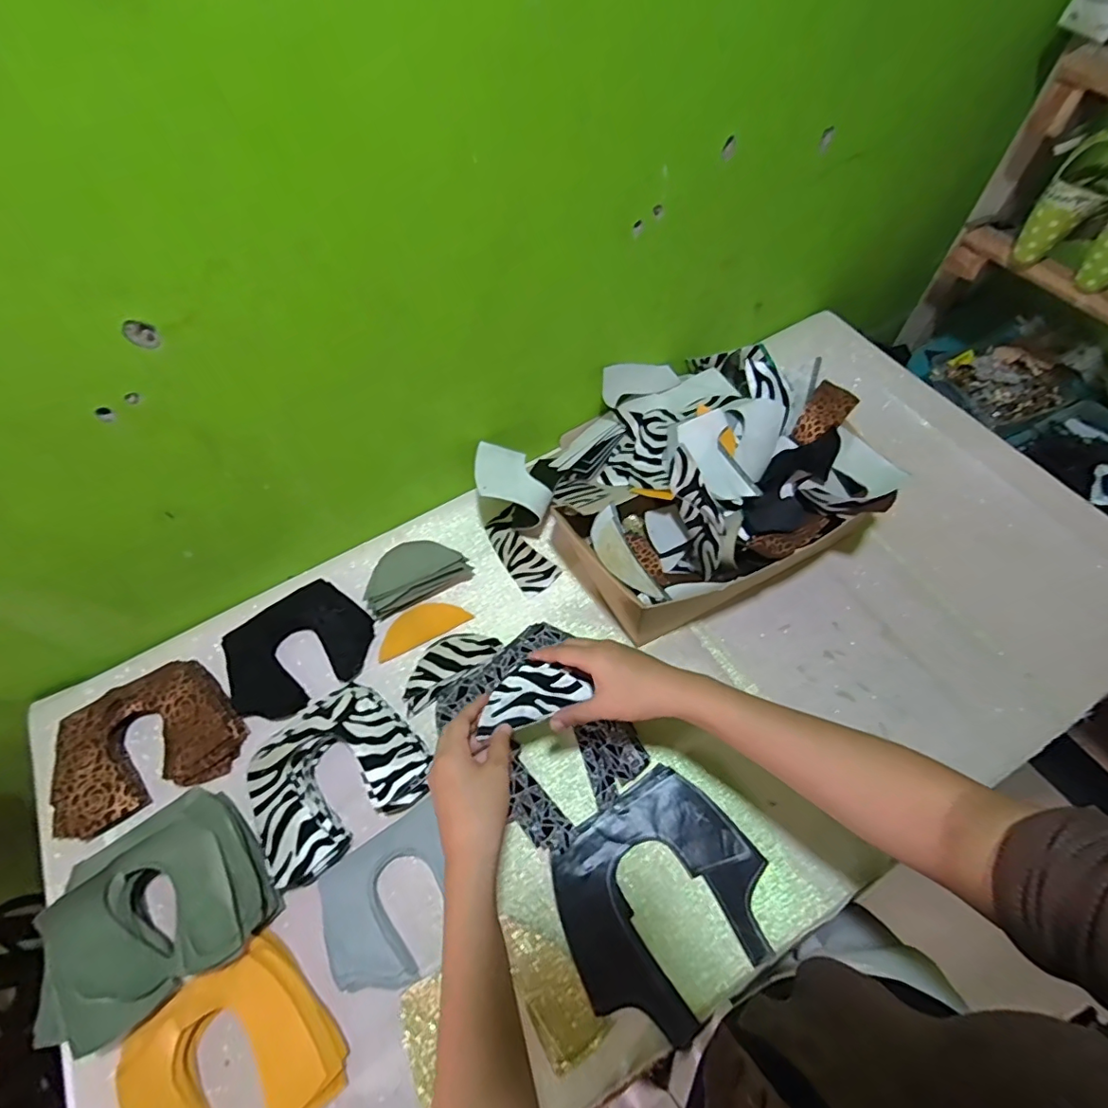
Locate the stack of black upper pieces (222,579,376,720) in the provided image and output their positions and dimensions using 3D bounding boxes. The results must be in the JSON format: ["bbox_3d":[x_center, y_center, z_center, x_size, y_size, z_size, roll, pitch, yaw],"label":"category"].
[{"bbox_3d":[-0.295,0.110,0.612,0.167,0.031,0.124,-36,65,-17],"label":"stack of black upper pieces"}]

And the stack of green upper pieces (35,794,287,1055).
[{"bbox_3d":[-0.348,0.312,0.471,0.164,0.072,0.144,-33,64,-15],"label":"stack of green upper pieces"}]

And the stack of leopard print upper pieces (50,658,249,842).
[{"bbox_3d":[-0.435,0.203,0.564,0.174,0.039,0.139,-35,64,-16],"label":"stack of leopard print upper pieces"}]

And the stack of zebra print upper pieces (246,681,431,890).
[{"bbox_3d":[-0.219,0.218,0.534,0.167,0.036,0.139,-34,64,-16],"label":"stack of zebra print upper pieces"}]

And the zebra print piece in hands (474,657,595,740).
[{"bbox_3d":[-0.023,0.124,0.480,0.101,0.015,0.050,-20,61,-9],"label":"zebra print piece in hands"}]

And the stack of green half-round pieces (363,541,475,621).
[{"bbox_3d":[-0.170,0.024,0.647,0.127,0.037,0.066,-29,63,-13],"label":"stack of green half-round pieces"}]

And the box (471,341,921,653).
[{"bbox_3d":[0.137,-0.093,0.641,0.420,0.125,0.331,-26,62,-12],"label":"box"}]

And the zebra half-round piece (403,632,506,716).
[{"bbox_3d":[-0.120,0.121,0.599,0.118,0.021,0.060,-27,62,-12],"label":"zebra half-round piece"}]

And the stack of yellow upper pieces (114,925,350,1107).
[{"bbox_3d":[-0.266,0.415,0.436,0.148,0.026,0.137,-32,64,-15],"label":"stack of yellow upper pieces"}]

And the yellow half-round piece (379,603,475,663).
[{"bbox_3d":[-0.158,0.083,0.636,0.110,0.006,0.044,-26,74,-8],"label":"yellow half-round piece"}]

